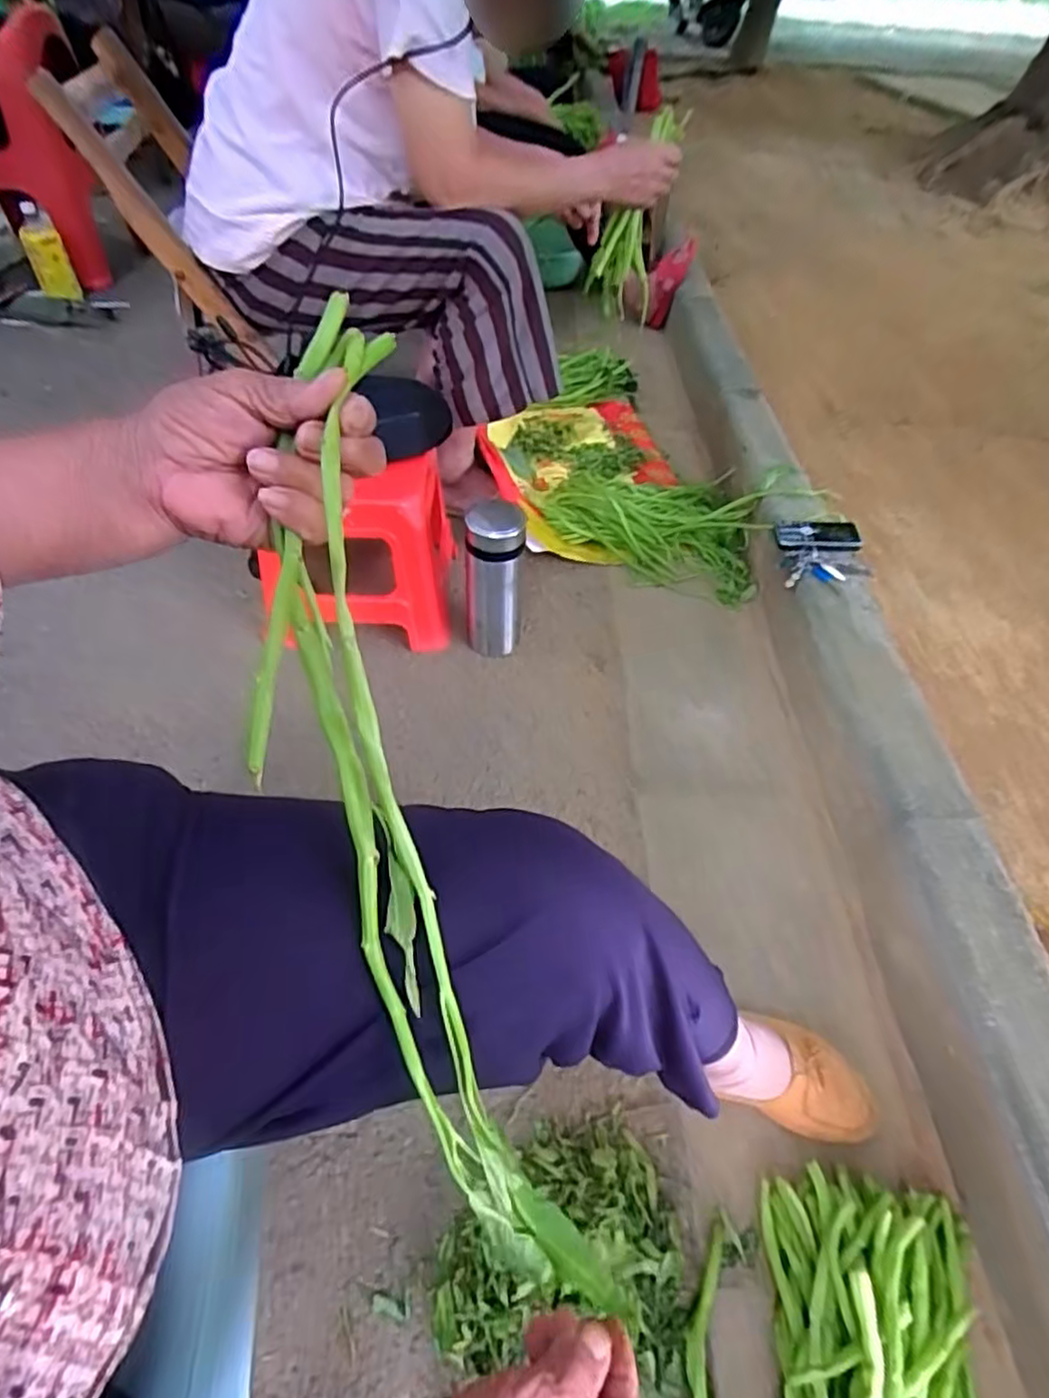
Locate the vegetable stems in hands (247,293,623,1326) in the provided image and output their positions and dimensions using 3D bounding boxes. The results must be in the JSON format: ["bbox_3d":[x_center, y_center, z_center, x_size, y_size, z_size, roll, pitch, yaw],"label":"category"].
[{"bbox_3d":[-0.063,0.069,0.349,0.104,0.053,0.534,-15,93,-11],"label":"vegetable stems in hands"}]

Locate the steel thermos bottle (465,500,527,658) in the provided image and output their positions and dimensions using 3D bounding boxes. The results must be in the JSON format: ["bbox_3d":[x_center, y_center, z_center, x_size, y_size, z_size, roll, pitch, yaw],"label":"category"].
[{"bbox_3d":[-0.044,-0.166,1.040,0.087,0.238,0.076,0,48,-3],"label":"steel thermos bottle"}]

